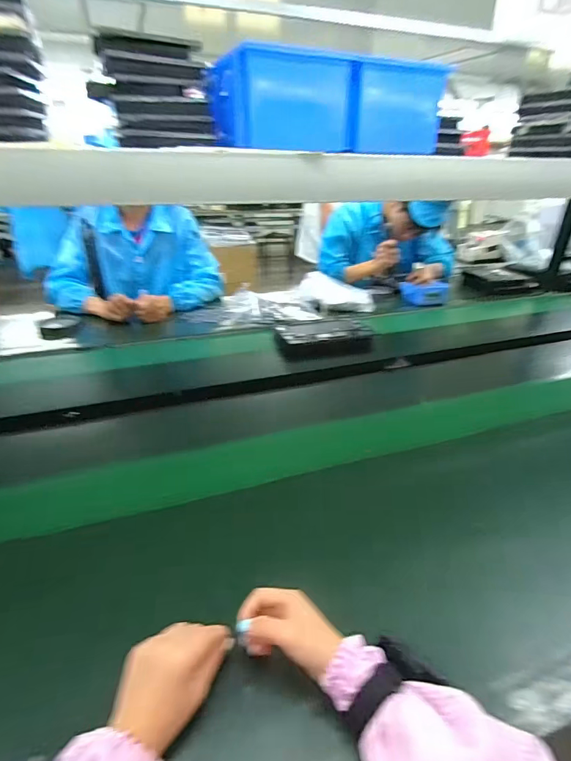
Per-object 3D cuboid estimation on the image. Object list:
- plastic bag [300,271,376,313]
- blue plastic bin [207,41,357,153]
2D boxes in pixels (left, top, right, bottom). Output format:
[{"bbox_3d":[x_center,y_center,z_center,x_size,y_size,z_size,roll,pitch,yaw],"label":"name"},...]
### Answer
[{"bbox_3d":[0.175,-0.302,1.432,0.258,0.086,0.201,7,28,10],"label":"plastic bag"},{"bbox_3d":[-0.006,-0.491,0.739,0.217,0.136,0.161,-12,31,-23],"label":"blue plastic bin"}]

